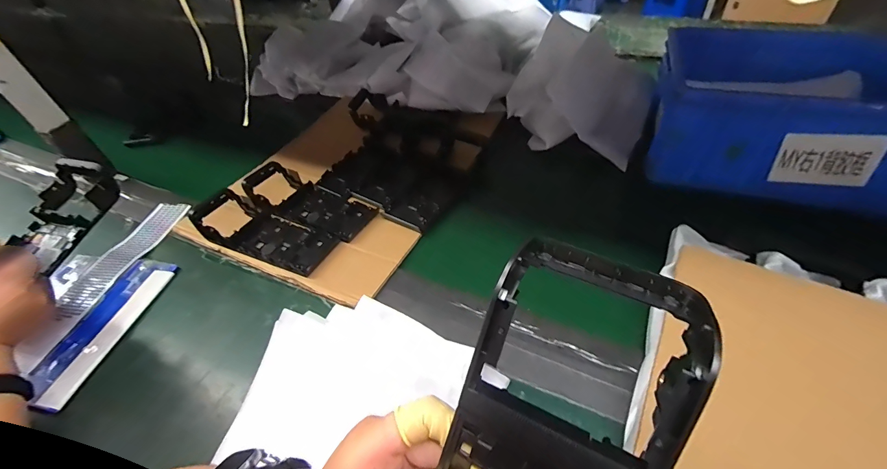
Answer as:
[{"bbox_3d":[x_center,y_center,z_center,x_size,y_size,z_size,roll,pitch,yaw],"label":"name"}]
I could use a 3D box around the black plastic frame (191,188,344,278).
[{"bbox_3d":[-0.261,-0.005,0.548,0.217,0.045,0.086,15,49,21],"label":"black plastic frame"}]

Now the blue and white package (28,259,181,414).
[{"bbox_3d":[-0.435,0.115,0.484,0.070,0.012,0.203,4,46,12],"label":"blue and white package"}]

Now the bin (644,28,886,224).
[{"bbox_3d":[0.529,-0.187,0.543,0.380,0.135,0.320,15,49,21],"label":"bin"}]

